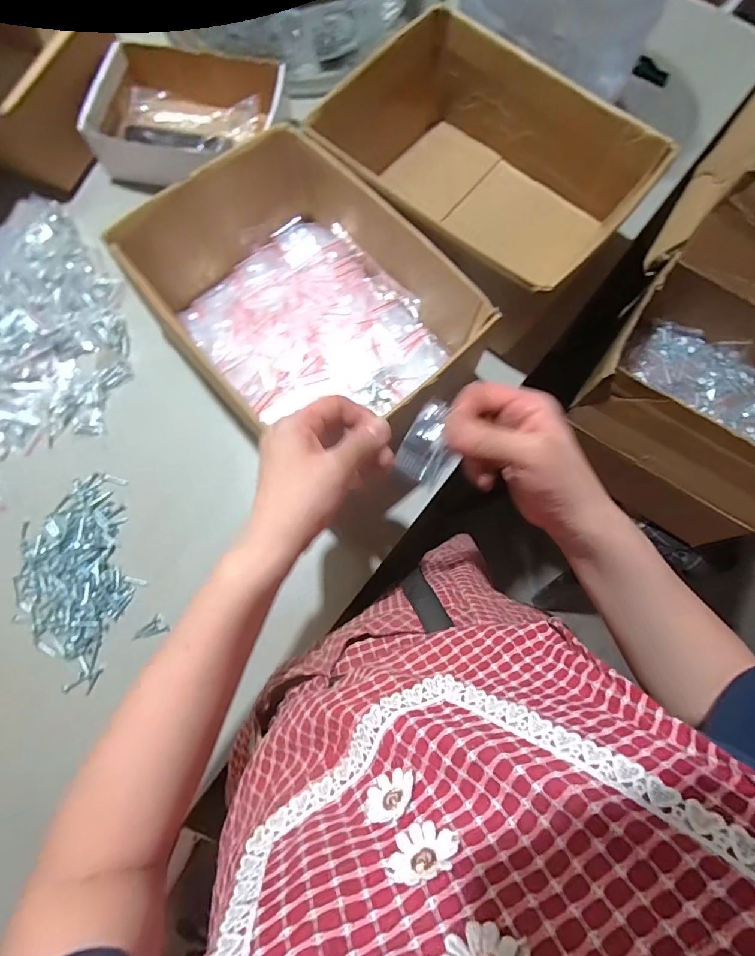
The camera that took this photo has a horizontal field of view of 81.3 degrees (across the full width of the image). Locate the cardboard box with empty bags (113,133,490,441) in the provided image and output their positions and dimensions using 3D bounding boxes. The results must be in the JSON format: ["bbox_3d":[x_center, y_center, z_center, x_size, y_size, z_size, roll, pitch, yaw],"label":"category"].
[{"bbox_3d":[-0.081,-0.183,0.487,0.243,0.123,0.328,-42,81,-10],"label":"cardboard box with empty bags"}]

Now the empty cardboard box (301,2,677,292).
[{"bbox_3d":[0.109,-0.352,0.533,0.307,0.143,0.246,44,79,8],"label":"empty cardboard box"}]

